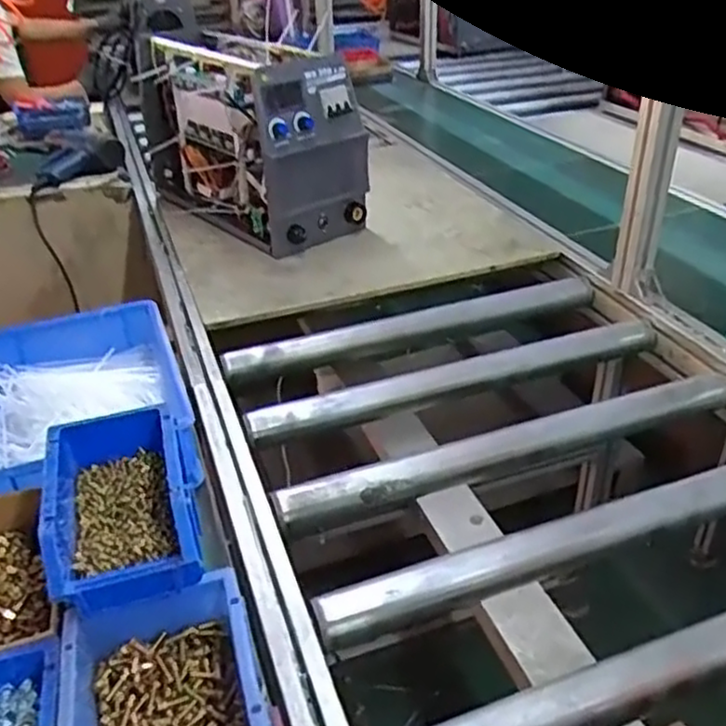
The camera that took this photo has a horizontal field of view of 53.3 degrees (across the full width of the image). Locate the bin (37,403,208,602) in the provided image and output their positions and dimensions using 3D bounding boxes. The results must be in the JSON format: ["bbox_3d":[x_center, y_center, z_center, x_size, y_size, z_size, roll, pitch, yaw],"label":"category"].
[{"bbox_3d":[-0.189,0.104,0.562,0.102,0.061,0.167,-12,34,-15],"label":"bin"}]

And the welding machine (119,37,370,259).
[{"bbox_3d":[-0.222,-0.415,1.329,0.192,0.285,0.465,-29,42,-35],"label":"welding machine"}]

